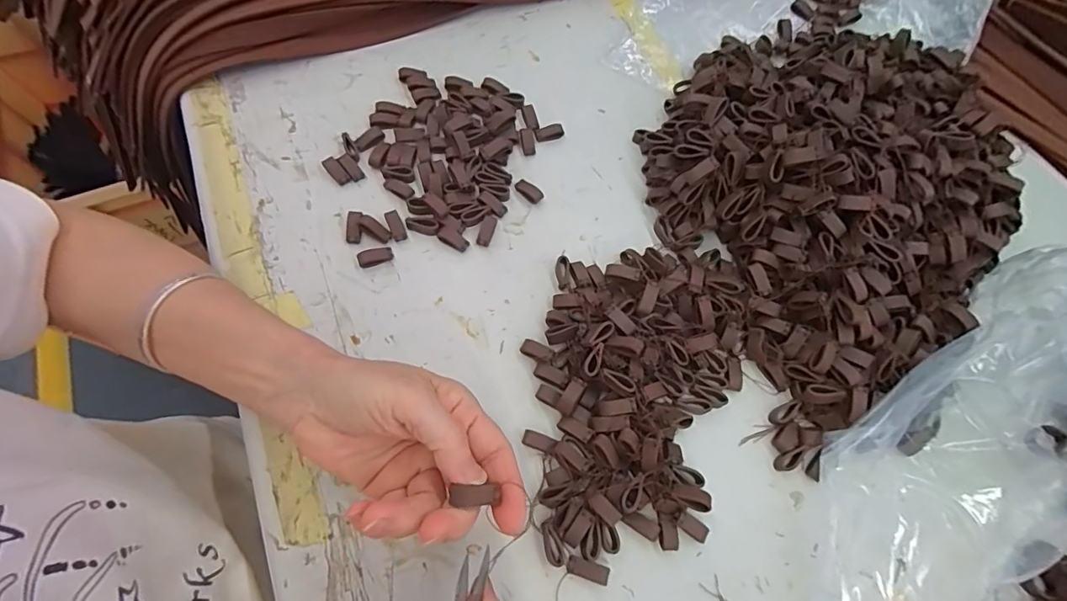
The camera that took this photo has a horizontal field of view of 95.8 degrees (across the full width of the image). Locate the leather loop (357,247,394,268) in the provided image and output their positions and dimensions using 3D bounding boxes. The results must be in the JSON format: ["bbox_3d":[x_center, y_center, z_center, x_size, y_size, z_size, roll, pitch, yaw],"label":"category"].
[{"bbox_3d":[-0.111,-0.031,0.339,0.024,0.007,0.011,-16,71,-20],"label":"leather loop"}]

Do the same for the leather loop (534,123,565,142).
[{"bbox_3d":[0.013,-0.137,0.395,0.023,0.007,0.010,-16,71,-7],"label":"leather loop"}]

